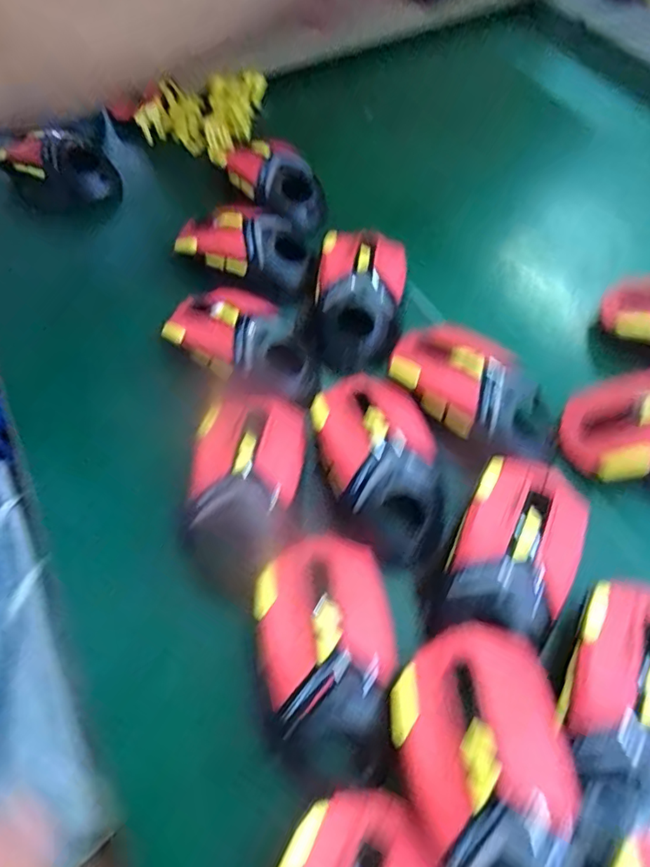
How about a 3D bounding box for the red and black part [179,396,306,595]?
[{"bbox_3d":[-0.047,0.031,0.318,0.061,0.035,0.113,3,61,5],"label":"red and black part"}]

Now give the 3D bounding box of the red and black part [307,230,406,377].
[{"bbox_3d":[0.025,-0.104,0.390,0.064,0.033,0.123,5,61,6],"label":"red and black part"}]

